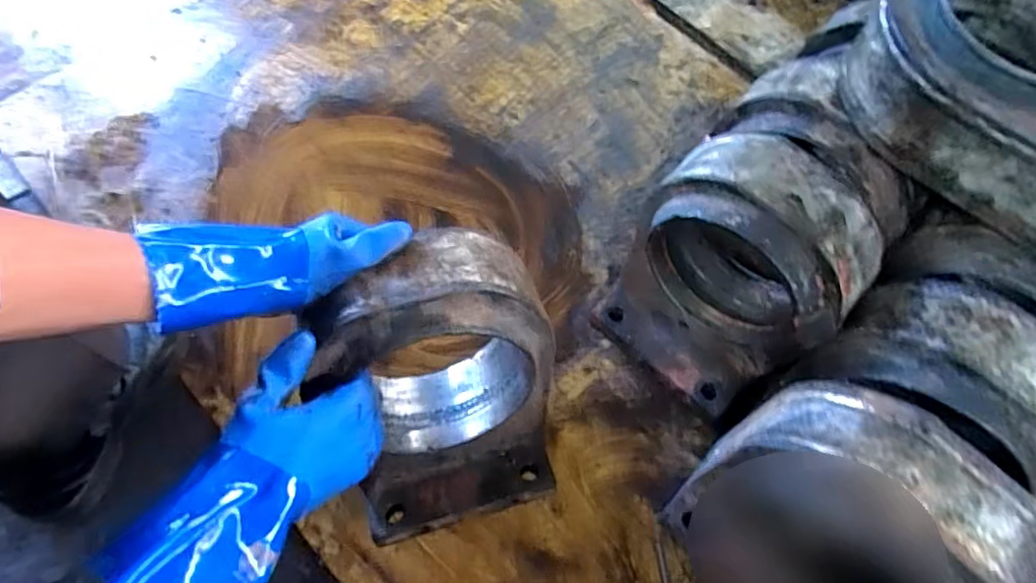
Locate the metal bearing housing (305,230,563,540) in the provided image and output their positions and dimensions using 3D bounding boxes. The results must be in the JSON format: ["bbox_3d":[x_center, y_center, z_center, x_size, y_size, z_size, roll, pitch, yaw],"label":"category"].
[{"bbox_3d":[-0.072,0.102,0.584,0.202,0.317,0.115,-7,42,-6],"label":"metal bearing housing"}]

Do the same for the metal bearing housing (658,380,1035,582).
[{"bbox_3d":[0.280,0.221,0.550,0.146,0.296,0.219,-33,70,-16],"label":"metal bearing housing"}]

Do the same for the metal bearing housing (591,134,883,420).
[{"bbox_3d":[0.232,-0.014,0.662,0.212,0.309,0.164,40,69,15],"label":"metal bearing housing"}]

